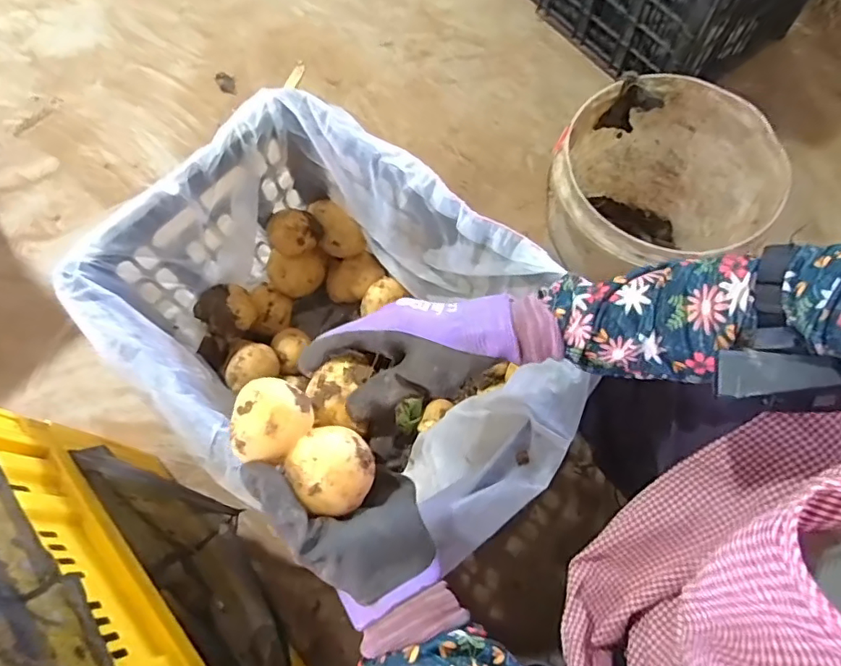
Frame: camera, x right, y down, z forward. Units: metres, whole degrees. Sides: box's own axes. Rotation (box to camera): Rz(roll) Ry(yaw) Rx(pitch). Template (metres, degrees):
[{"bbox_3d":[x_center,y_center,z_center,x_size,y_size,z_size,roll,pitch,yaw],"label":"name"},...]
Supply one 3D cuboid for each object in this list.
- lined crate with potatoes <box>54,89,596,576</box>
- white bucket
[{"bbox_3d":[-0.084,0.015,0.643,0.487,0.287,0.356,41,75,13],"label":"lined crate with potatoes"},{"bbox_3d":[0.289,-0.169,0.741,0.249,0.239,0.236,0,68,1],"label":"white bucket"}]

